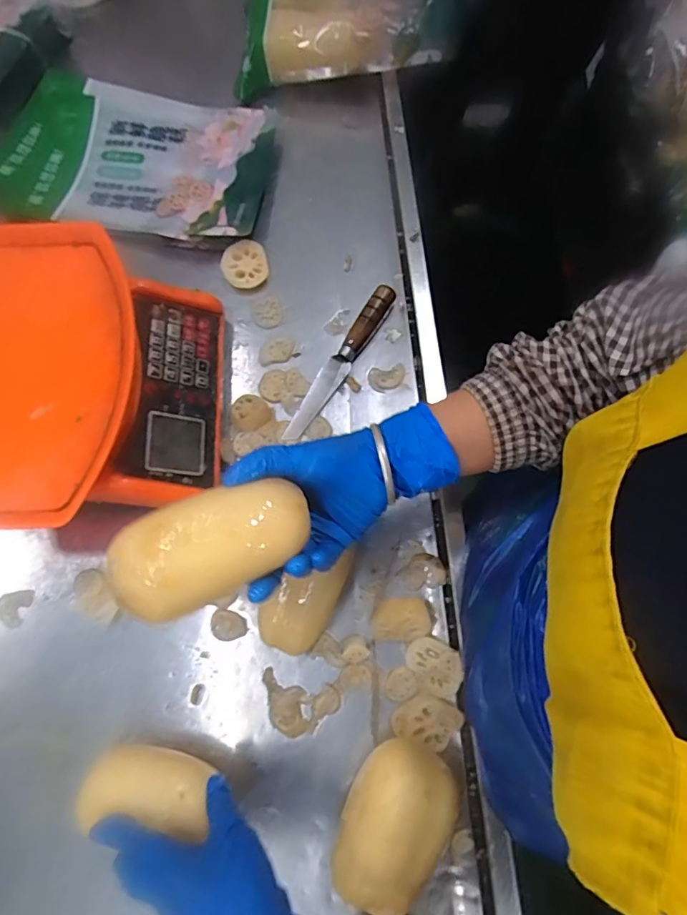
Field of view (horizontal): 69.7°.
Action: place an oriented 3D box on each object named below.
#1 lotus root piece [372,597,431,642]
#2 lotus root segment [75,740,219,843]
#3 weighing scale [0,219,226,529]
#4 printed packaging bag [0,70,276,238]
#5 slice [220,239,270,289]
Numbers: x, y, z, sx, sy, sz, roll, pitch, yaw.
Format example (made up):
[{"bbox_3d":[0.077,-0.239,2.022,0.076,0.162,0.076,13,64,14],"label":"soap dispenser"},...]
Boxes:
[{"bbox_3d":[0.053,0.151,0.463,0.053,0.036,0.036,-7,75,-3],"label":"lotus root piece"},{"bbox_3d":[-0.160,0.272,0.407,0.099,0.053,0.048,1,75,-1],"label":"lotus root segment"},{"bbox_3d":[-0.270,-0.068,0.480,0.287,0.115,0.288,-2,75,-2],"label":"weighing scale"},{"bbox_3d":[-0.264,-0.376,0.612,0.336,0.027,0.220,8,75,1],"label":"printed packaging bag"},{"bbox_3d":[-0.115,-0.226,0.579,0.053,0.006,0.056,0,83,0],"label":"slice"}]

